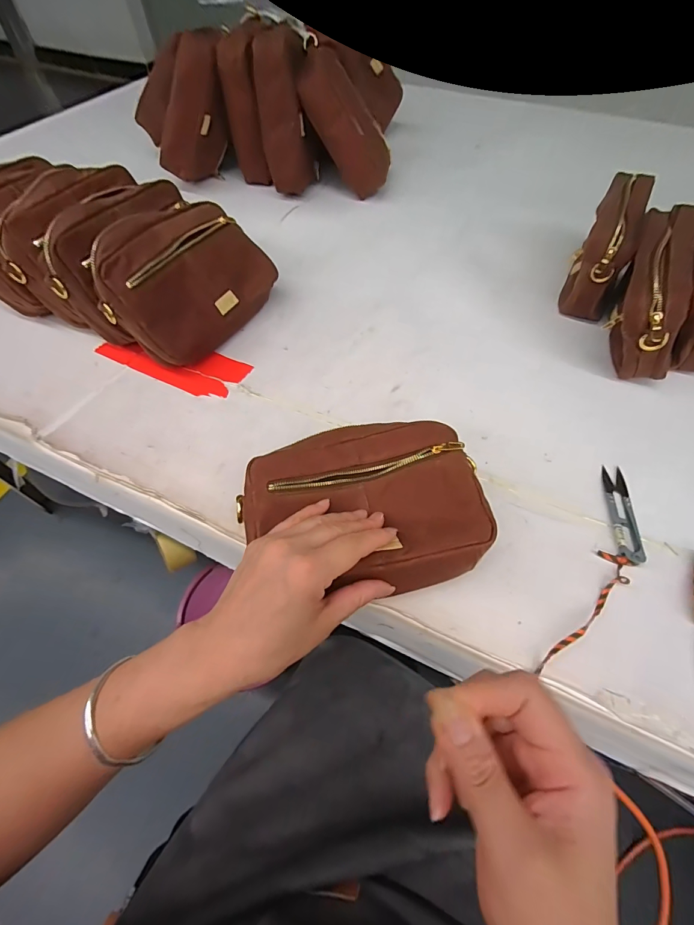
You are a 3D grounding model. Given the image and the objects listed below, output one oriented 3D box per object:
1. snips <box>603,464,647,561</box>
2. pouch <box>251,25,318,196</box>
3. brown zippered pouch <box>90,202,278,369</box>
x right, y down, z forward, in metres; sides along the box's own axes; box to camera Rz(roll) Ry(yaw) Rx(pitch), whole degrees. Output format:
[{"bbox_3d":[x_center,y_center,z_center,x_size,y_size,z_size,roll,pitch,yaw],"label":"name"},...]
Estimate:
[{"bbox_3d":[0.259,0.045,0.359,0.024,0.005,0.100,13,59,7],"label":"snips"},{"bbox_3d":[-0.101,-0.570,0.646,0.087,0.203,0.076,-4,57,-2],"label":"pouch"},{"bbox_3d":[-0.186,-0.211,0.447,0.055,0.145,0.191,4,48,51],"label":"brown zippered pouch"}]

